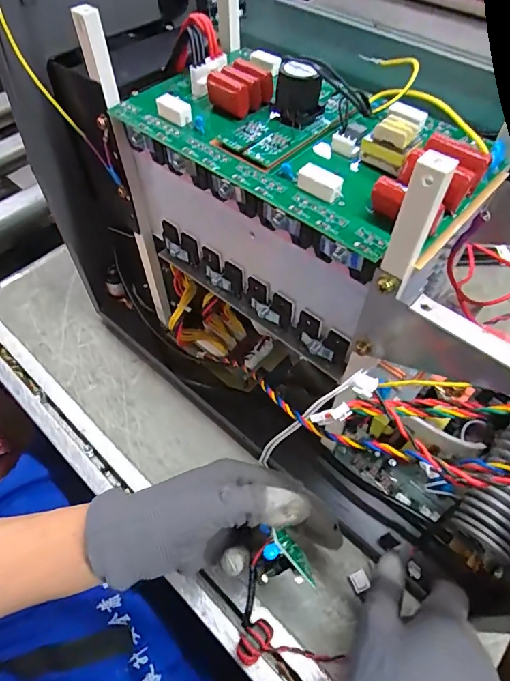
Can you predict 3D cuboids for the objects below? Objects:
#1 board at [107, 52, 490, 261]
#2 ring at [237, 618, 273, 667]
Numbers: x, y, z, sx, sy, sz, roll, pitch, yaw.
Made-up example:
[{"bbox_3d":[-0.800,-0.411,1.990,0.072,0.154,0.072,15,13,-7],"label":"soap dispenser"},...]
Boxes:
[{"bbox_3d":[0.015,-0.122,0.243,0.208,0.035,0.084,36,62,24],"label":"board"},{"bbox_3d":[0.000,0.217,0.310,0.029,0.029,0.018,-31,59,-19],"label":"ring"}]

